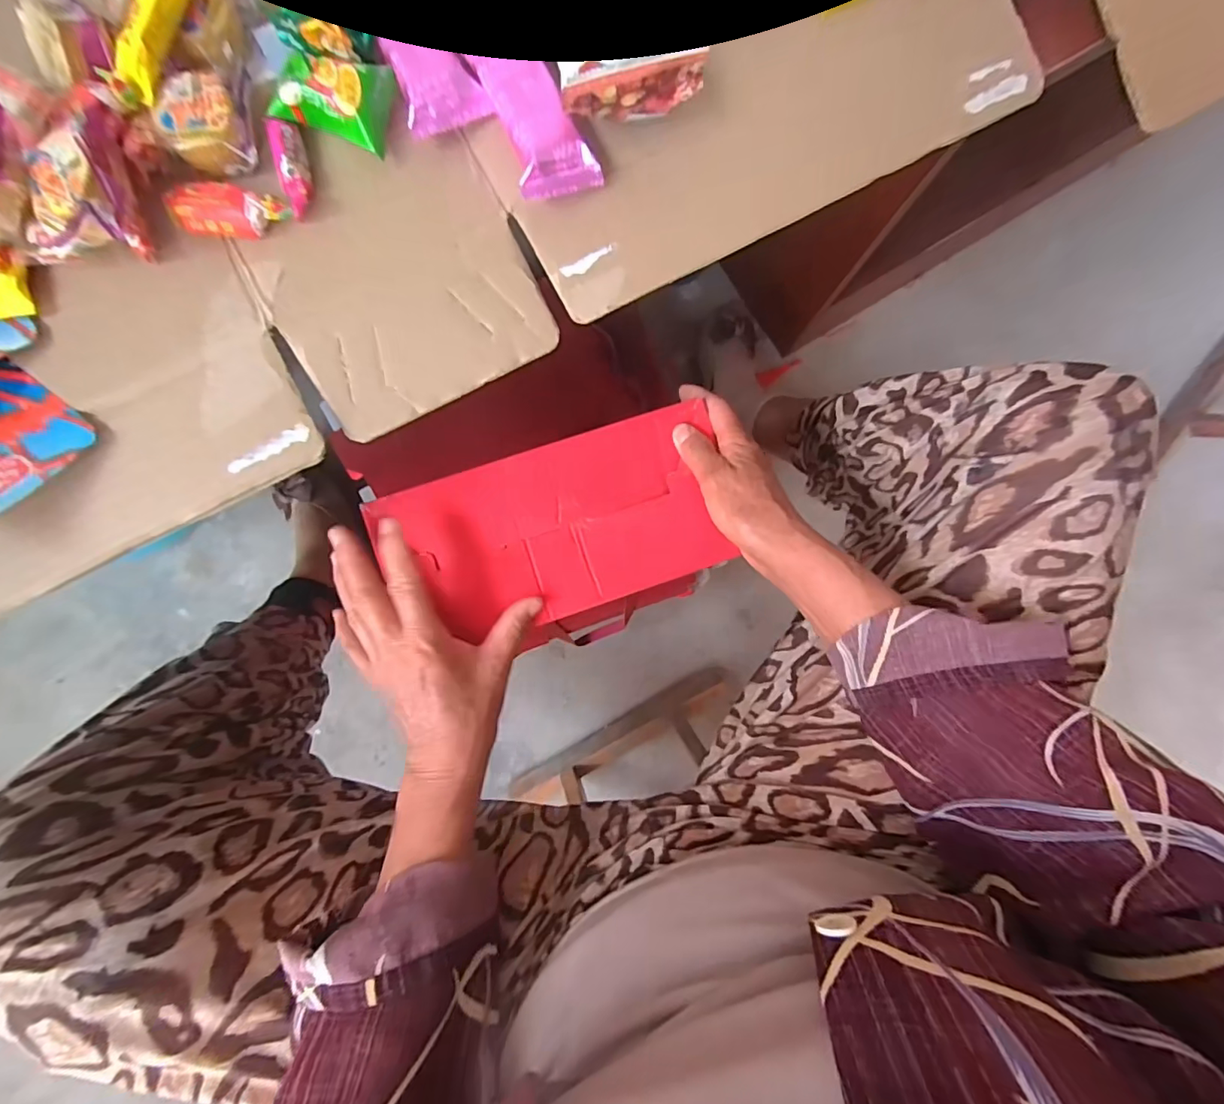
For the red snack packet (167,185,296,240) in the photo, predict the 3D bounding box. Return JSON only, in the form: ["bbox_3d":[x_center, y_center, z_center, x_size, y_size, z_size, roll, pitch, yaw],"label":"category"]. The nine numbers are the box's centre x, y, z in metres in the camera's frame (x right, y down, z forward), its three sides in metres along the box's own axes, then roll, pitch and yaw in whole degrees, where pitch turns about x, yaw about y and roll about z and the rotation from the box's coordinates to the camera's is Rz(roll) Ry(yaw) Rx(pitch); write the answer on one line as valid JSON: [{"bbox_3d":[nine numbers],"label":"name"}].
[{"bbox_3d":[-0.199,-0.177,0.271,0.057,0.015,0.022,2,84,-1],"label":"red snack packet"}]

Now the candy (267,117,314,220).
[{"bbox_3d":[-0.168,-0.203,0.276,0.014,0.011,0.050,-13,84,-3],"label":"candy"}]

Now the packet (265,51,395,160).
[{"bbox_3d":[-0.147,-0.240,0.272,0.056,0.020,0.041,14,84,0],"label":"packet"}]

